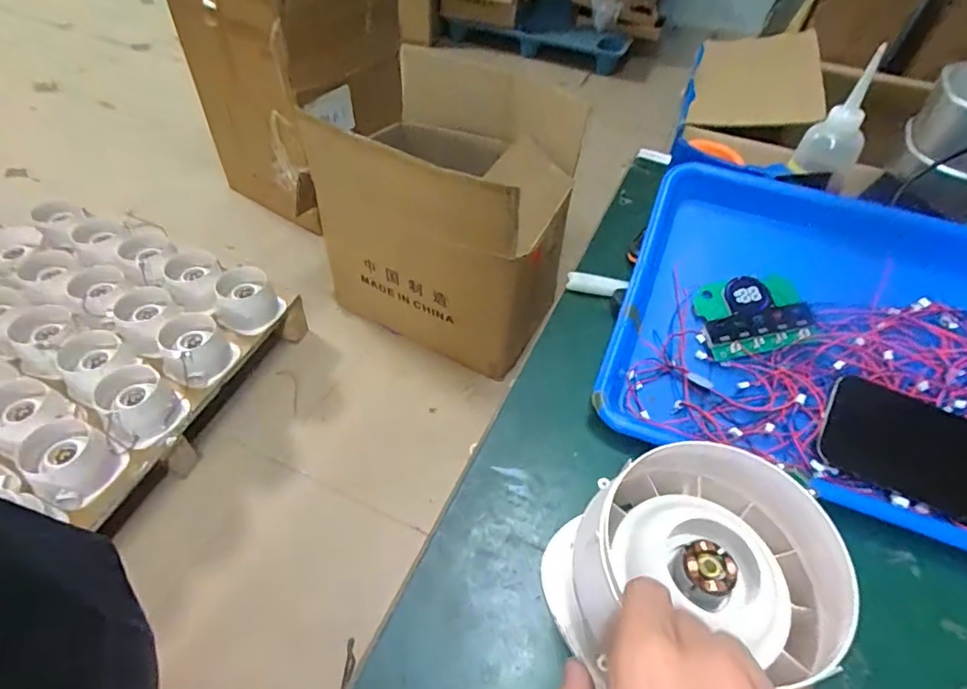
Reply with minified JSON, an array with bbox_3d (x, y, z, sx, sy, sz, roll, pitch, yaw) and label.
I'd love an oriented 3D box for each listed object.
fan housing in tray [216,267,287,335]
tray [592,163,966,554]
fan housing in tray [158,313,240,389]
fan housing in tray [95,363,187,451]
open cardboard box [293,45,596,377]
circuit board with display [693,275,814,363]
[{"bbox_3d":[-0.566,-0.107,1.244,0.142,0.099,0.137,2,48,-2],"label":"fan housing in tray"},{"bbox_3d":[0.281,-0.002,0.407,0.342,0.062,0.259,18,69,13],"label":"tray"},{"bbox_3d":[-0.624,0.009,1.137,0.130,0.116,0.134,2,48,-2],"label":"fan housing in tray"},{"bbox_3d":[-0.682,0.121,1.034,0.138,0.098,0.130,2,48,-2],"label":"fan housing in tray"},{"bbox_3d":[-0.074,-0.333,1.330,0.609,0.540,0.495,22,51,16],"label":"open cardboard box"},{"bbox_3d":[0.216,-0.024,0.417,0.080,0.008,0.064,-13,69,2],"label":"circuit board with display"}]

